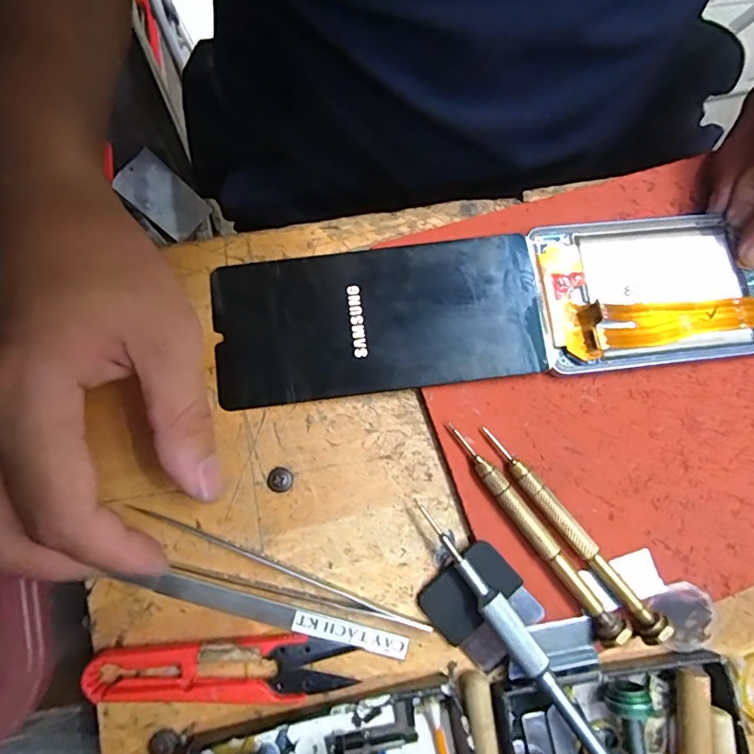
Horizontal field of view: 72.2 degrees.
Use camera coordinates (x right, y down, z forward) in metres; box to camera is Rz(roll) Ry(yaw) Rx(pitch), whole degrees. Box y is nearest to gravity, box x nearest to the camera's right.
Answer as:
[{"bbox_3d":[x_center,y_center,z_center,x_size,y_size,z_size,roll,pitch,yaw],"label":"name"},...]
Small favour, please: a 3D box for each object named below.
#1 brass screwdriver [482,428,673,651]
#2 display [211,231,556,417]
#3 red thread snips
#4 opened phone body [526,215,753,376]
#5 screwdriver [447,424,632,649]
[{"bbox_3d":[0.082,0.067,0.224,0.012,0.008,0.108,-40,84,-12],"label":"brass screwdriver"},{"bbox_3d":[0.000,-0.027,0.239,0.146,0.004,0.068,-8,80,-2],"label":"display"},{"bbox_3d":[-0.060,0.116,0.203,0.098,0.013,0.023,-1,78,-6],"label":"red thread snips"},{"bbox_3d":[0.151,-0.043,0.251,0.153,0.014,0.072,-6,73,-4],"label":"opened phone body"},{"bbox_3d":[0.068,0.065,0.223,0.011,0.009,0.108,-34,83,-12],"label":"screwdriver"}]

